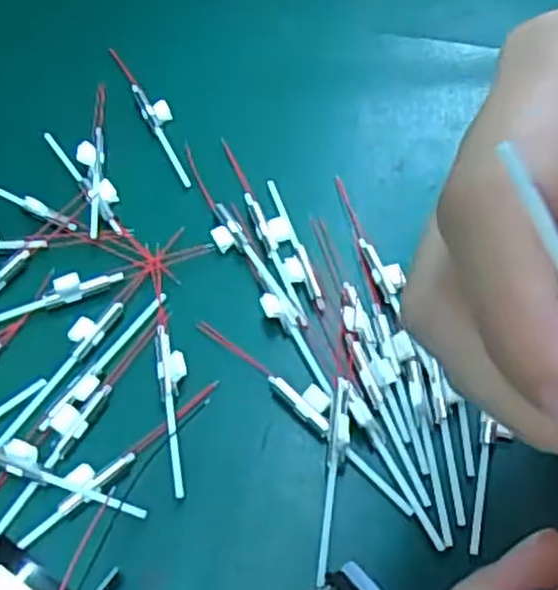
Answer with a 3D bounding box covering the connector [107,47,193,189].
[{"bbox_3d":[-0.051,-0.076,0.318,0.011,0.006,0.084,-23,60,-16],"label":"connector"}]

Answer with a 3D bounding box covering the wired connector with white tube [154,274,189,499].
[{"bbox_3d":[-0.034,0.024,0.248,0.009,0.006,0.080,-10,57,-6],"label":"wired connector with white tube"}]

